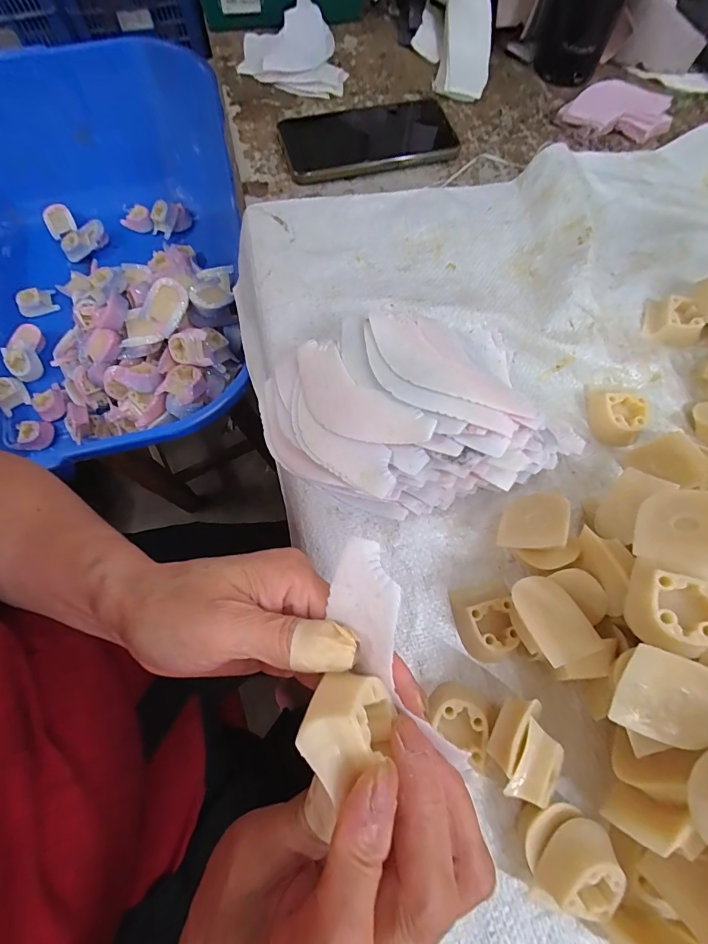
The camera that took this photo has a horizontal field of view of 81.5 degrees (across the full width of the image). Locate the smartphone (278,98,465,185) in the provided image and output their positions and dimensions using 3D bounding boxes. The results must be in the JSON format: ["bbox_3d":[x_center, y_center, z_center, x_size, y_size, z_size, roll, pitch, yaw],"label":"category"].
[{"bbox_3d":[0.015,-0.316,0.387,0.163,0.010,0.087,-16,72,-7],"label":"smartphone"}]

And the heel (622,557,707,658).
[{"bbox_3d":[0.151,0.065,0.197,0.037,0.026,0.037,12,75,23],"label":"heel"}]

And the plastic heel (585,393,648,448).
[{"bbox_3d":[0.192,-0.040,0.301,0.035,0.015,0.035,15,71,3],"label":"plastic heel"}]

